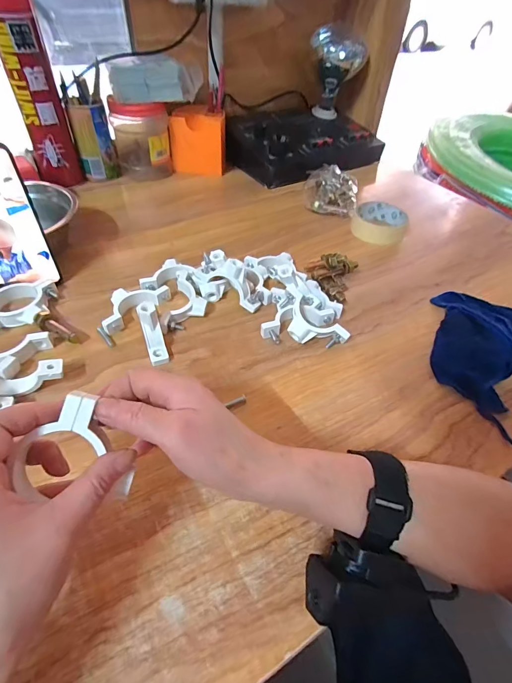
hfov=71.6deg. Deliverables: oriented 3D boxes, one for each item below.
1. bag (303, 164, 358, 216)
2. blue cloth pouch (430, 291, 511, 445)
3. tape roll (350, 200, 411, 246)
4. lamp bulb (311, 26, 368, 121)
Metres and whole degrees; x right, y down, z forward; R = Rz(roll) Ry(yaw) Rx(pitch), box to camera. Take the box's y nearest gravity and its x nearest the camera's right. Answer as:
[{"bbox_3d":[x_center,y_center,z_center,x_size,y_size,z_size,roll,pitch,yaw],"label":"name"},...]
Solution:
[{"bbox_3d":[0.137,-0.276,0.638,0.096,0.035,0.135,9,47,4],"label":"bag"},{"bbox_3d":[0.245,0.004,0.393,0.116,0.033,0.176,31,52,22],"label":"blue cloth pouch"},{"bbox_3d":[0.201,-0.193,0.574,0.083,0.025,0.089,2,47,-3],"label":"tape roll"},{"bbox_3d":[0.174,-0.583,0.778,0.116,0.146,0.098,13,48,7],"label":"lamp bulb"}]

